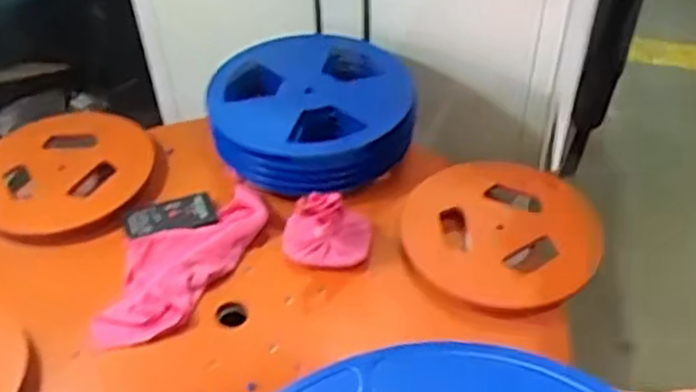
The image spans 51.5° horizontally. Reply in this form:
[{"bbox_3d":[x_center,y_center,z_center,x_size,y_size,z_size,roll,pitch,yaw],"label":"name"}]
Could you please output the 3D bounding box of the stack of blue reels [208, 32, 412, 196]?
[{"bbox_3d":[-0.060,-0.141,1.185,0.337,0.088,0.316,-6,44,-6],"label":"stack of blue reels"}]

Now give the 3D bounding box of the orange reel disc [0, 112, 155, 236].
[{"bbox_3d":[-0.446,-0.045,1.132,0.258,0.028,0.258,0,44,0],"label":"orange reel disc"}]

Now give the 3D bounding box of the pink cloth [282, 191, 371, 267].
[{"bbox_3d":[-0.031,0.030,1.002,0.124,0.099,0.088,-2,44,-1],"label":"pink cloth"}]

